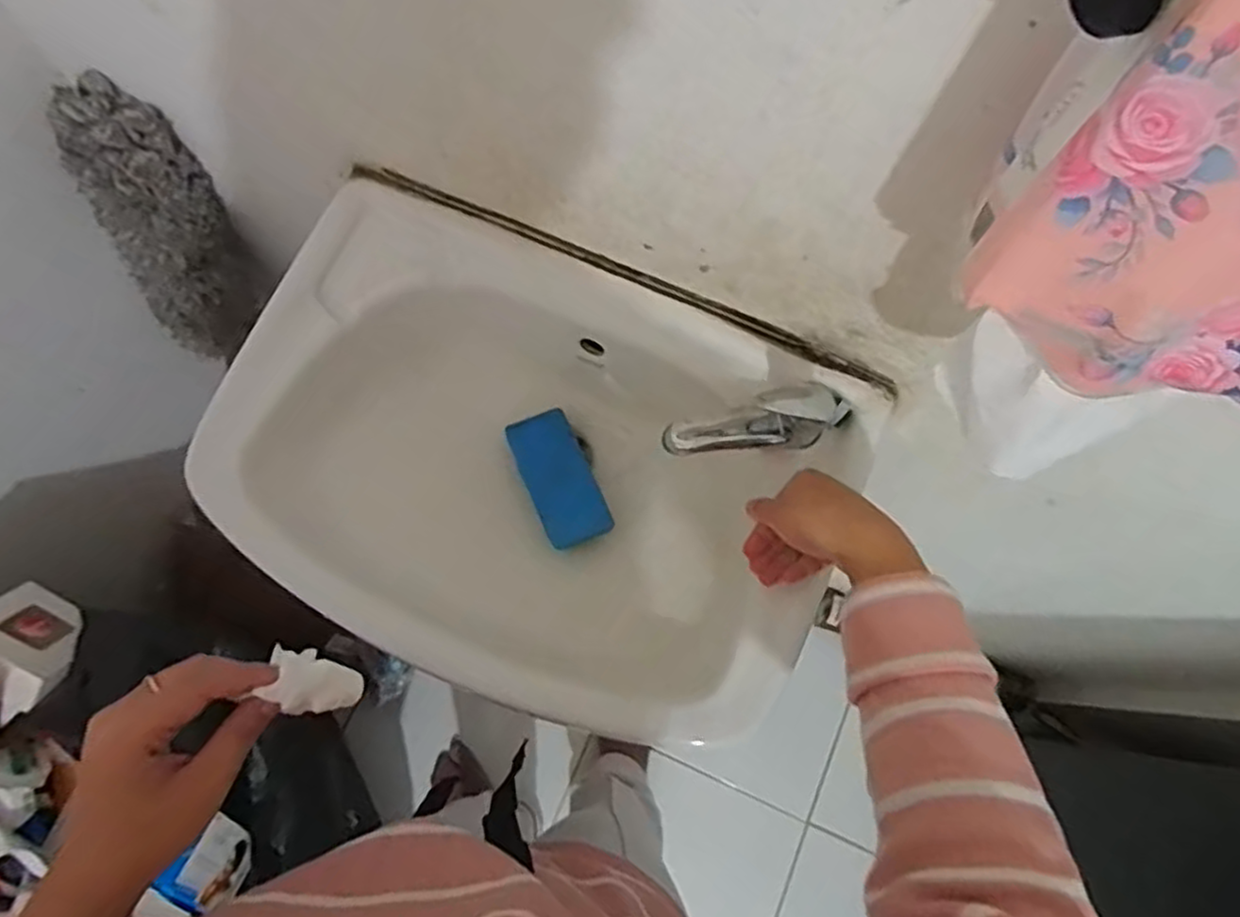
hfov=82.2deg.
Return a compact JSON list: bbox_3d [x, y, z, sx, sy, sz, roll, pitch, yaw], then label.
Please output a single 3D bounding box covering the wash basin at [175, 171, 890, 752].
[{"bbox_3d":[-0.074,-0.004,0.614,0.482,0.160,0.304,21,75,5],"label":"wash basin"}]

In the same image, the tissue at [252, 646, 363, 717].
[{"bbox_3d":[-0.160,0.116,0.367,0.016,0.053,0.029,15,69,44],"label":"tissue"}]

